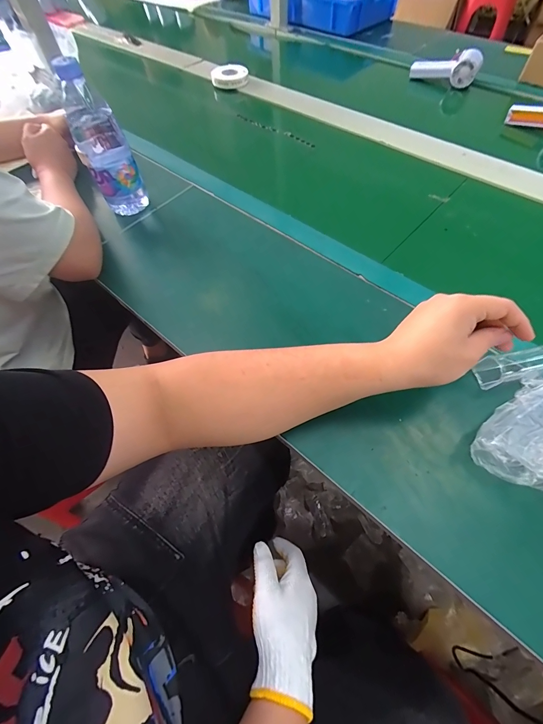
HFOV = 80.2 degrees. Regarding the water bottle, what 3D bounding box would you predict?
[{"bbox_3d":[-0.255,-0.328,0.489,0.072,0.192,0.080,-19,61,-9],"label":"water bottle"}]

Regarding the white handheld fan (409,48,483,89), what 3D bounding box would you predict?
[{"bbox_3d":[0.411,-0.700,0.765,0.150,0.058,0.034,16,62,11],"label":"white handheld fan"}]

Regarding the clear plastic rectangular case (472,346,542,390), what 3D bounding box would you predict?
[{"bbox_3d":[0.291,0.001,0.362,0.113,0.031,0.028,-11,60,-4],"label":"clear plastic rectangular case"}]

